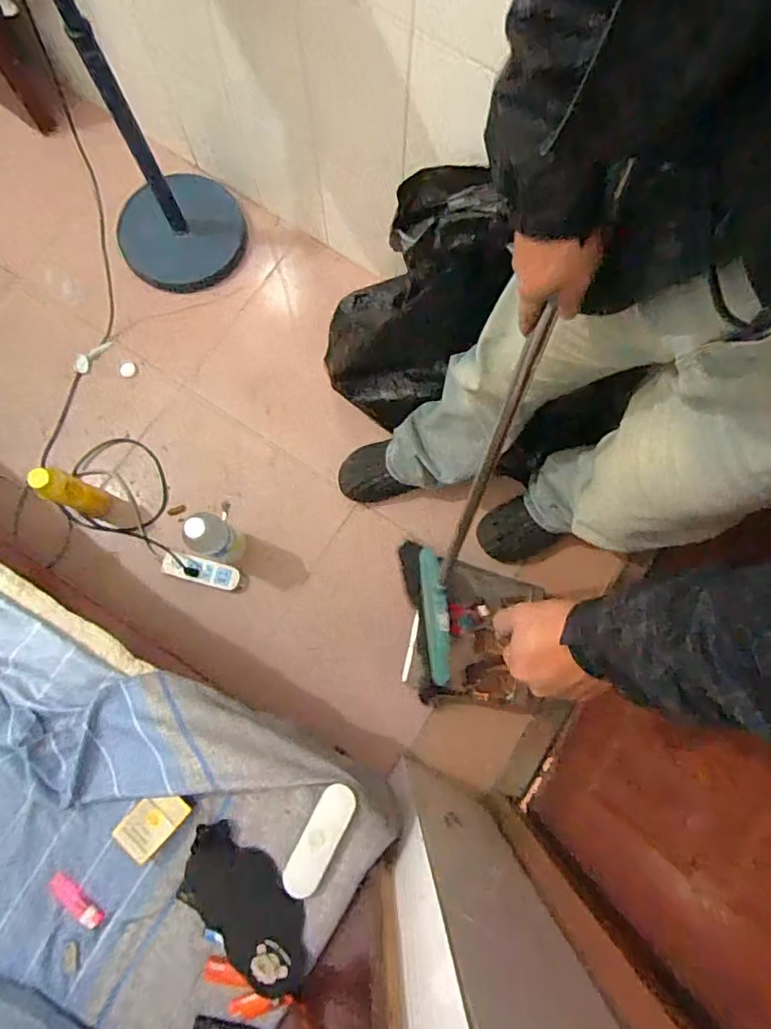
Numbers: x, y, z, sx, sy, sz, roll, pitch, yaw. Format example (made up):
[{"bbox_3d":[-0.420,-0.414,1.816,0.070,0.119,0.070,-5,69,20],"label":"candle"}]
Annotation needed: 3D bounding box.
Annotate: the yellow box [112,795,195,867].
[{"bbox_3d":[-0.297,0.391,0.701,0.059,0.022,0.089,41,80,7],"label":"yellow box"}]

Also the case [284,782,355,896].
[{"bbox_3d":[-0.083,0.415,0.699,0.045,0.017,0.134,30,79,5],"label":"case"}]

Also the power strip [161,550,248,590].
[{"bbox_3d":[-0.394,0.122,1.178,0.178,0.034,0.057,14,78,2],"label":"power strip"}]

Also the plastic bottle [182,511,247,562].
[{"bbox_3d":[-0.338,0.045,1.103,0.063,0.243,0.080,25,79,4],"label":"plastic bottle"}]

